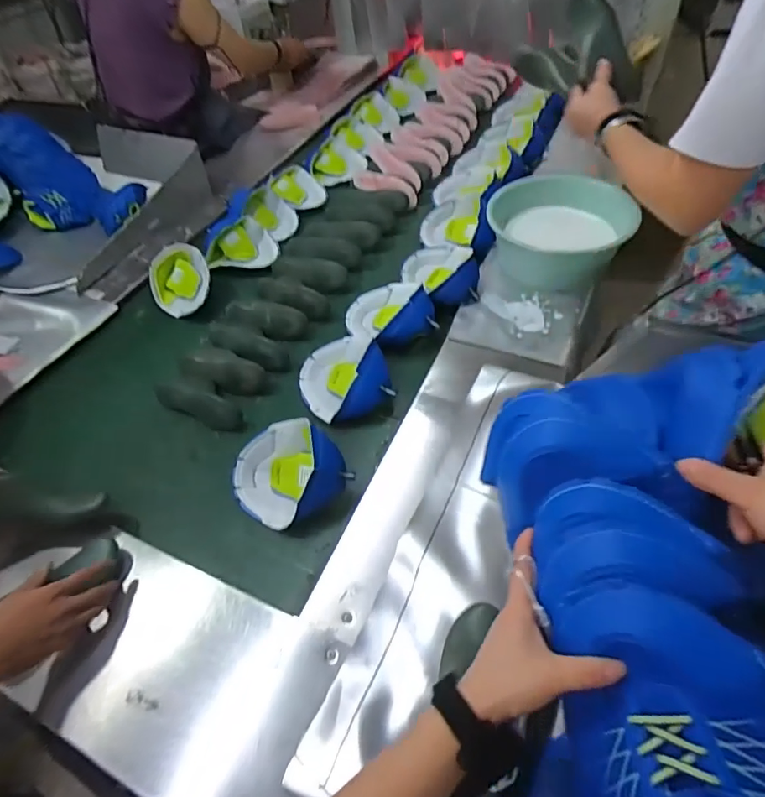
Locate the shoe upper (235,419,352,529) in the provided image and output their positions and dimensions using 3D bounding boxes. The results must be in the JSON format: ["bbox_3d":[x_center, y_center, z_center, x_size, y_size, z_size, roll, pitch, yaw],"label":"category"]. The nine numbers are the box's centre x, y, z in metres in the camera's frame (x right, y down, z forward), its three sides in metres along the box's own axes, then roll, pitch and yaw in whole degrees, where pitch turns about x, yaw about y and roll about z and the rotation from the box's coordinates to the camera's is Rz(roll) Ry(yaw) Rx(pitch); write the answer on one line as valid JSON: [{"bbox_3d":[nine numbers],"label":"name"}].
[{"bbox_3d":[-0.165,0.109,0.806,0.173,0.092,0.189,-30,56,-18],"label":"shoe upper"}]

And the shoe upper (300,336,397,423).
[{"bbox_3d":[-0.078,-0.049,0.943,0.163,0.080,0.181,-20,54,-11],"label":"shoe upper"}]

